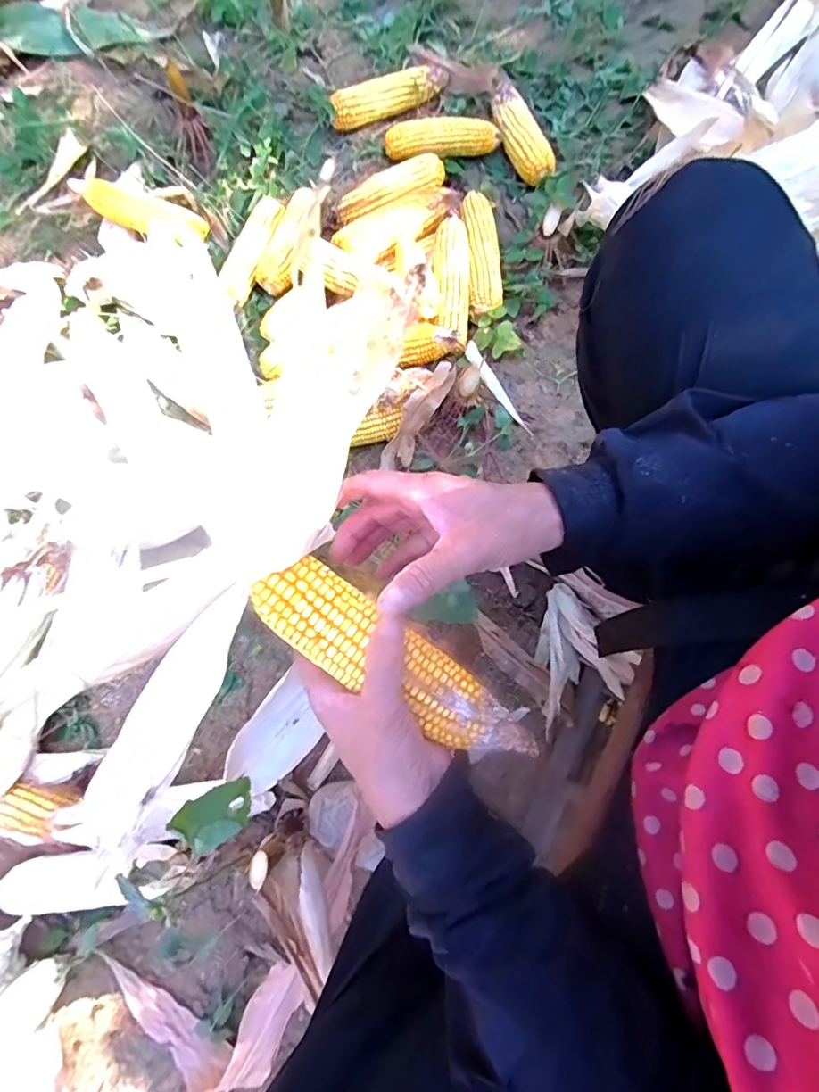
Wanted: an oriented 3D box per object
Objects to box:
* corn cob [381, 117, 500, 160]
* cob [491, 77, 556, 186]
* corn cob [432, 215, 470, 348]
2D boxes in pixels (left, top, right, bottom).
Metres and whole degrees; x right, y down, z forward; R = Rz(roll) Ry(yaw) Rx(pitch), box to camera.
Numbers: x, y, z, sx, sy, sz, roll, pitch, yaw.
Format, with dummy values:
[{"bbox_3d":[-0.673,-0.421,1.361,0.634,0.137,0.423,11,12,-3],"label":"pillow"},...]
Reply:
[{"bbox_3d":[0.052,-0.661,0.806,0.183,0.047,0.044,-2,78,2],"label":"corn cob"},{"bbox_3d":[0.176,-0.670,0.813,0.057,0.040,0.195,-23,77,-2],"label":"cob"},{"bbox_3d":[0.060,-0.375,0.711,0.054,0.048,0.183,-4,93,1],"label":"corn cob"}]

